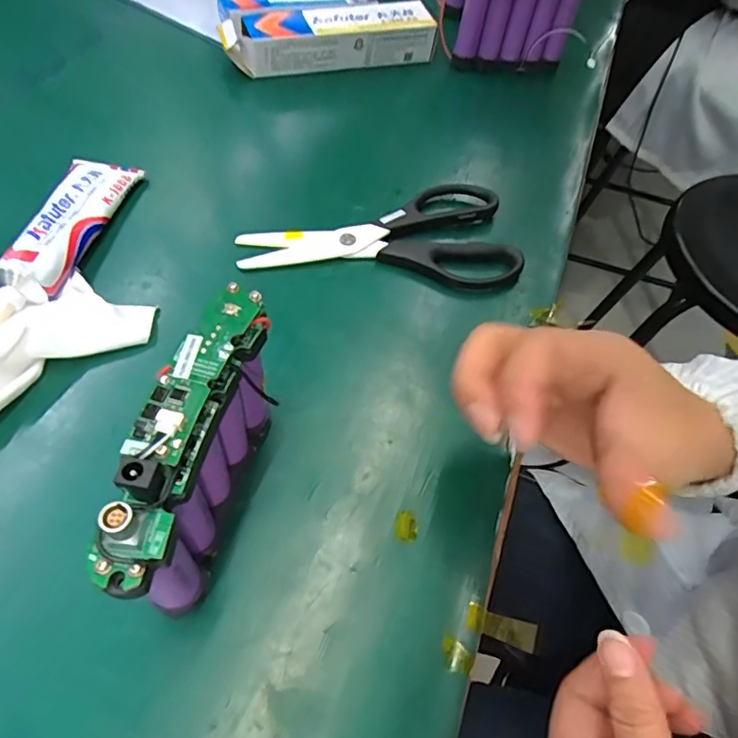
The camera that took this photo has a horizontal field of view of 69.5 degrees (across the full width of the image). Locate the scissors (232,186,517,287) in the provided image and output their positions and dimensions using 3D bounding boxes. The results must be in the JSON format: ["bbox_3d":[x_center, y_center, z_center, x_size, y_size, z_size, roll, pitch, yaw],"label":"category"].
[{"bbox_3d":[0.010,-0.101,0.373,0.184,0.012,0.095,5,56,-2],"label":"scissors"}]

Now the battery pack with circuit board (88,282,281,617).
[{"bbox_3d":[-0.068,0.037,0.220,0.023,0.098,0.117,14,56,4],"label":"battery pack with circuit board"}]

